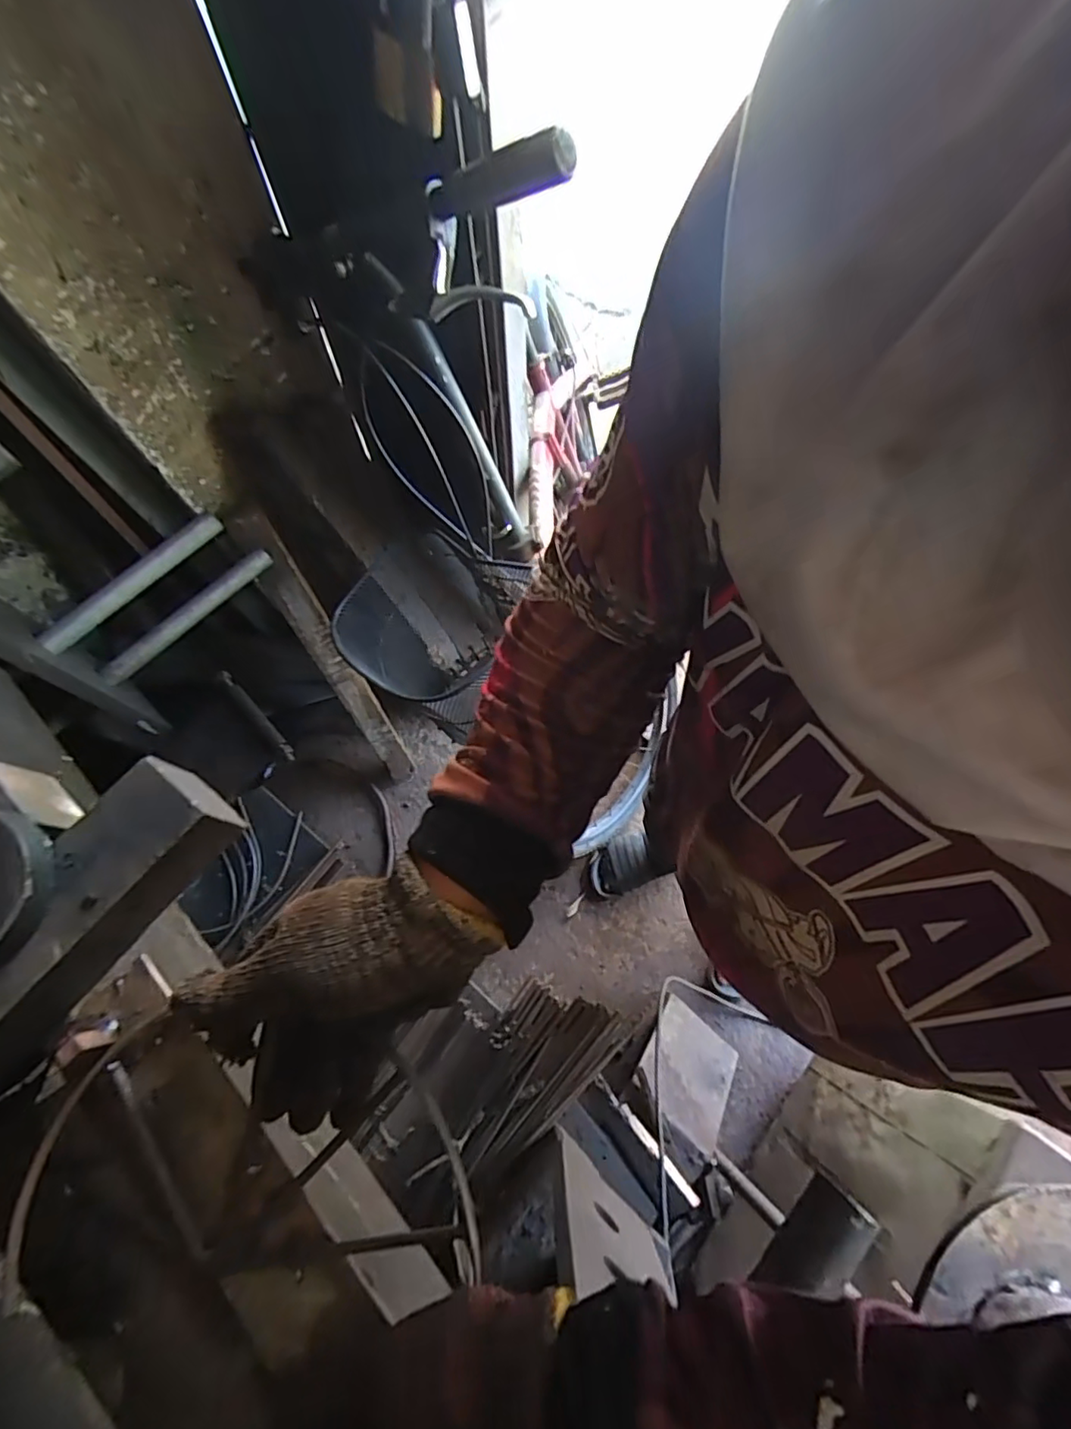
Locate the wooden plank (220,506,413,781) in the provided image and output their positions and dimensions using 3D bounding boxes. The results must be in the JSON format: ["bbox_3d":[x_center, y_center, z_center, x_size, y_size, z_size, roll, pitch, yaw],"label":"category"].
[{"bbox_3d":[-0.369,-0.086,1.112,0.068,0.627,0.039,-28,43,-9],"label":"wooden plank"}]

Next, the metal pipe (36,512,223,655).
[{"bbox_3d":[-0.452,-0.152,0.667,0.024,0.023,0.225,44,76,13],"label":"metal pipe"}]

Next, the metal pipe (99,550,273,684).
[{"bbox_3d":[-0.448,-0.129,0.769,0.024,0.028,0.250,44,76,13],"label":"metal pipe"}]

